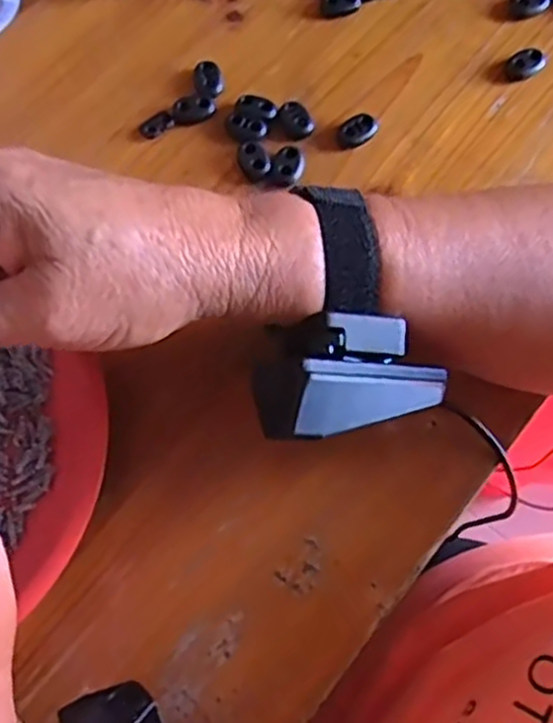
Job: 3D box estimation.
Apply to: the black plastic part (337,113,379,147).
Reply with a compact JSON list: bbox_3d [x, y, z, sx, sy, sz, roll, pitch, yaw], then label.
[{"bbox_3d":[0.042,-0.119,0.373,0.022,0.007,0.014,-13,72,-3],"label":"black plastic part"}]

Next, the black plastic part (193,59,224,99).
[{"bbox_3d":[-0.036,-0.150,0.386,0.015,0.004,0.025,-13,72,-3],"label":"black plastic part"}]

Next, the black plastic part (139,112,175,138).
[{"bbox_3d":[-0.063,-0.124,0.379,0.017,0.004,0.011,-36,75,-10],"label":"black plastic part"}]

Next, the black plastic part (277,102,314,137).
[{"bbox_3d":[0.010,-0.126,0.375,0.015,0.006,0.020,-26,73,-7],"label":"black plastic part"}]

